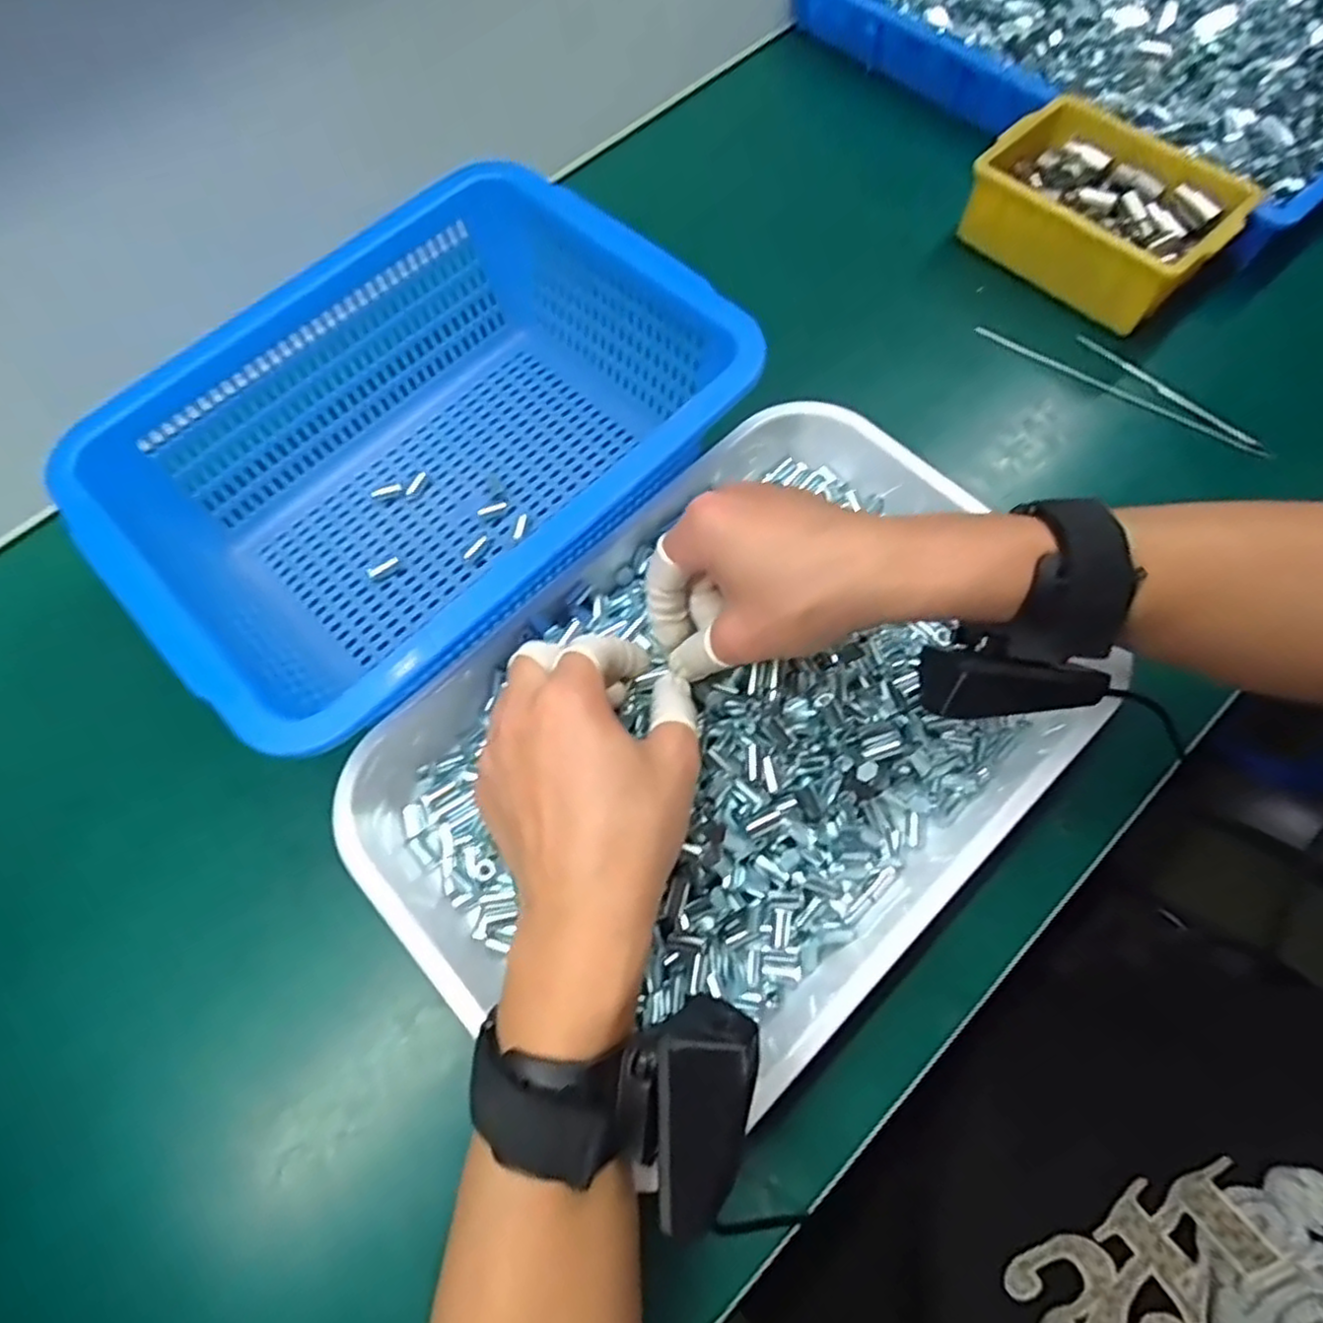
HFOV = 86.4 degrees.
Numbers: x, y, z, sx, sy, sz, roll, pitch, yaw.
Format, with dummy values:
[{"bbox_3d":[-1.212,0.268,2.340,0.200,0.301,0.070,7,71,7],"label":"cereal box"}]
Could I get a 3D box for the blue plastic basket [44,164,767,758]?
[{"bbox_3d":[-0.132,-0.116,0.391,0.215,0.093,0.300,41,75,16],"label":"blue plastic basket"}]

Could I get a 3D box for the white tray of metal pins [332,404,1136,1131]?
[{"bbox_3d":[0.038,0.036,0.350,0.341,0.047,0.252,-42,73,-14],"label":"white tray of metal pins"}]

